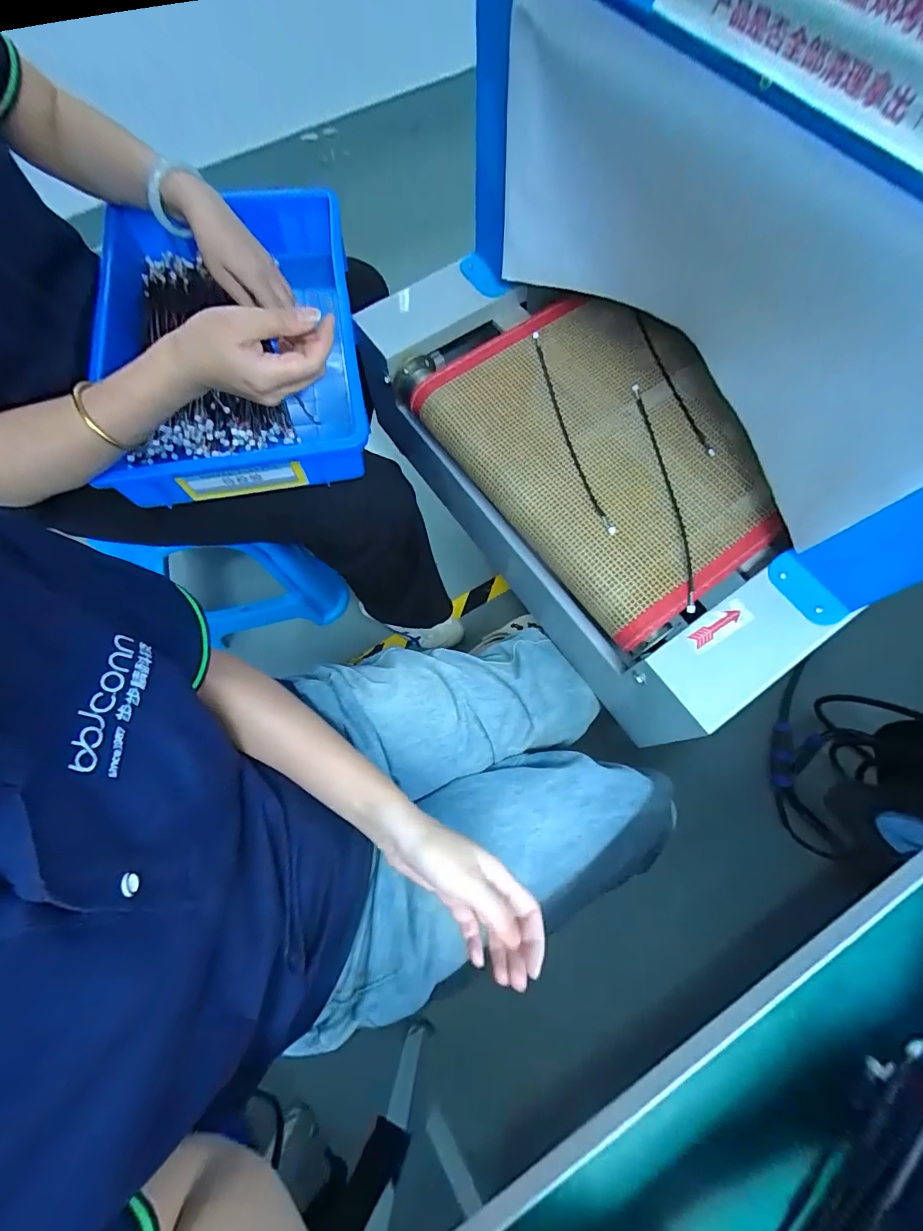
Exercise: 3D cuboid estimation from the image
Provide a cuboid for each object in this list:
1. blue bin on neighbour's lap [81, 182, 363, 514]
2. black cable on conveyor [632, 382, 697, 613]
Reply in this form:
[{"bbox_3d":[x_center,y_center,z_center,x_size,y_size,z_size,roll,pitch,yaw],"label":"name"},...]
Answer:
[{"bbox_3d":[-0.297,-0.360,0.616,0.305,0.090,0.472,-10,71,-2],"label":"blue bin on neighbour's lap"},{"bbox_3d":[0.222,-0.136,0.520,0.020,0.010,0.283,-6,71,-1],"label":"black cable on conveyor"}]

